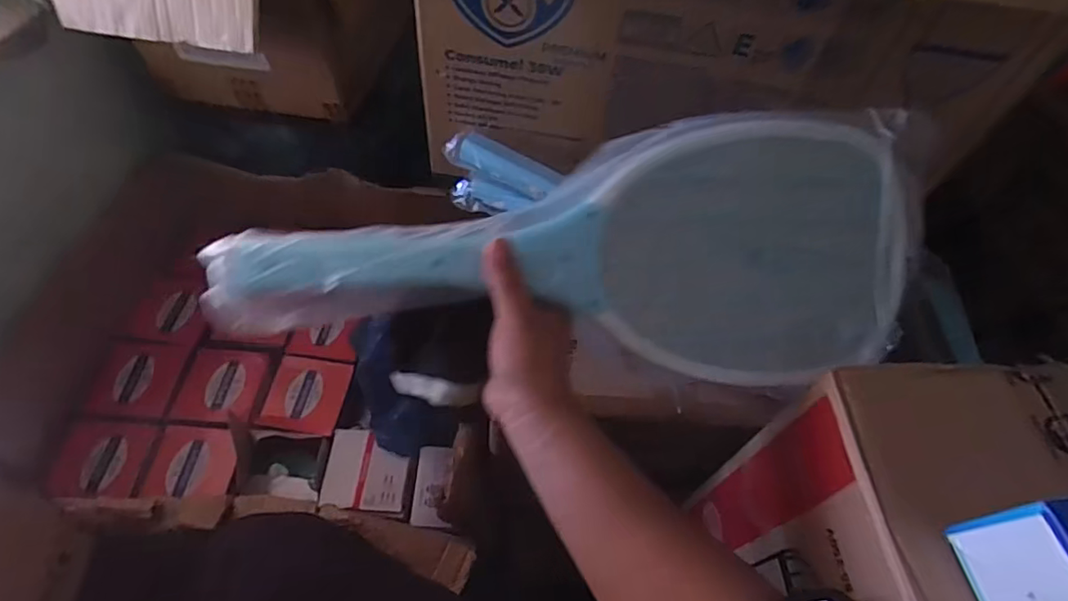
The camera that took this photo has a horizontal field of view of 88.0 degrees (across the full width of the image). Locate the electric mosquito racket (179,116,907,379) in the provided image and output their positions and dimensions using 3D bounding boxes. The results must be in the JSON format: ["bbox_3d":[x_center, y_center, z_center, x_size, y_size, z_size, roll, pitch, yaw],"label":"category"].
[{"bbox_3d":[0.048,-0.032,0.413,0.524,0.028,0.197,-4,100,-10],"label":"electric mosquito racket"}]

